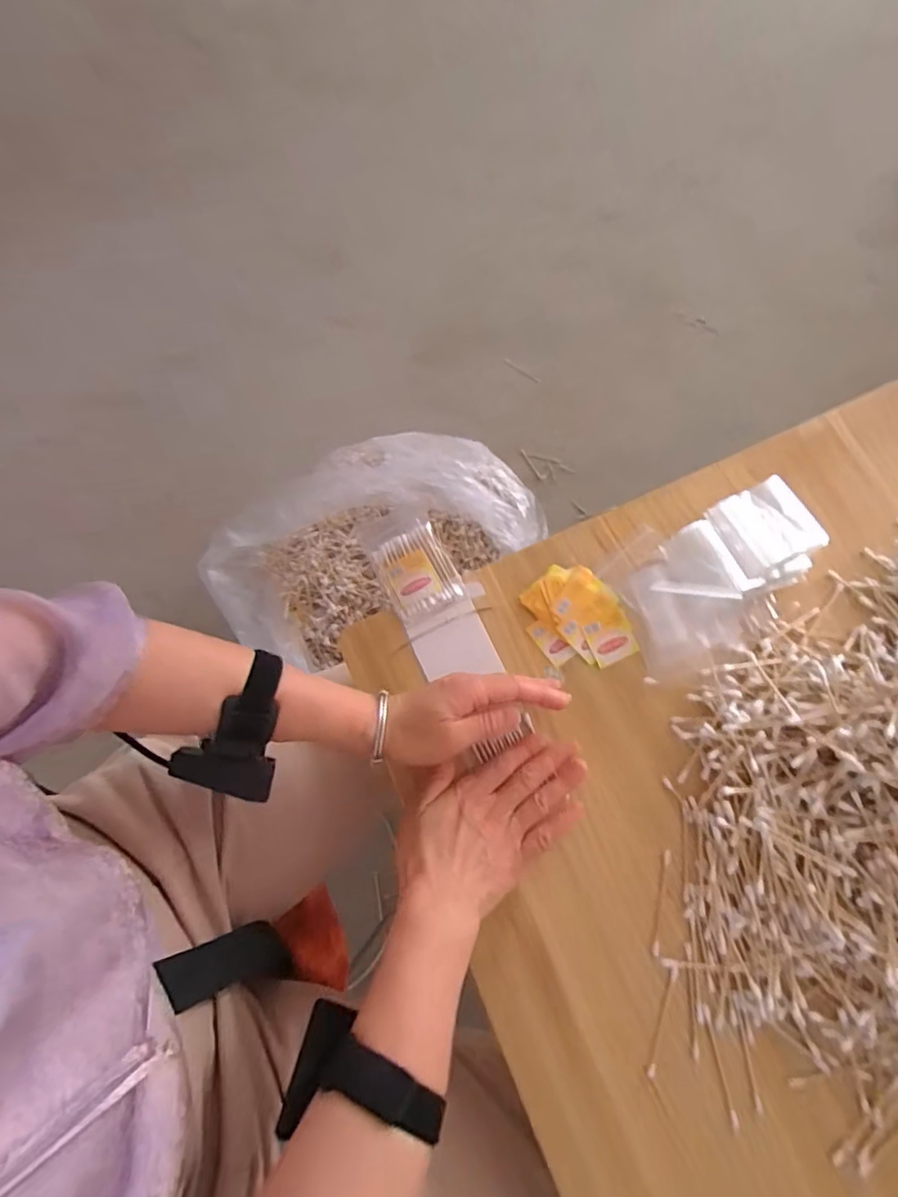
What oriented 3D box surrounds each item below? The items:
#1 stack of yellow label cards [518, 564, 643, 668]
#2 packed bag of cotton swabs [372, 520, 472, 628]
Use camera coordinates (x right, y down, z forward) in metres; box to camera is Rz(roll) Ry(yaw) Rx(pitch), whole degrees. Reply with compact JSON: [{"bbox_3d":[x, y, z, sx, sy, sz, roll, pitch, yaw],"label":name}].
[{"bbox_3d":[0.105,0.018,0.471,0.071,0.013,0.091,-37,75,-10],"label":"stack of yellow label cards"},{"bbox_3d":[-0.026,-0.021,0.487,0.058,0.010,0.075,-26,73,-7],"label":"packed bag of cotton swabs"}]

